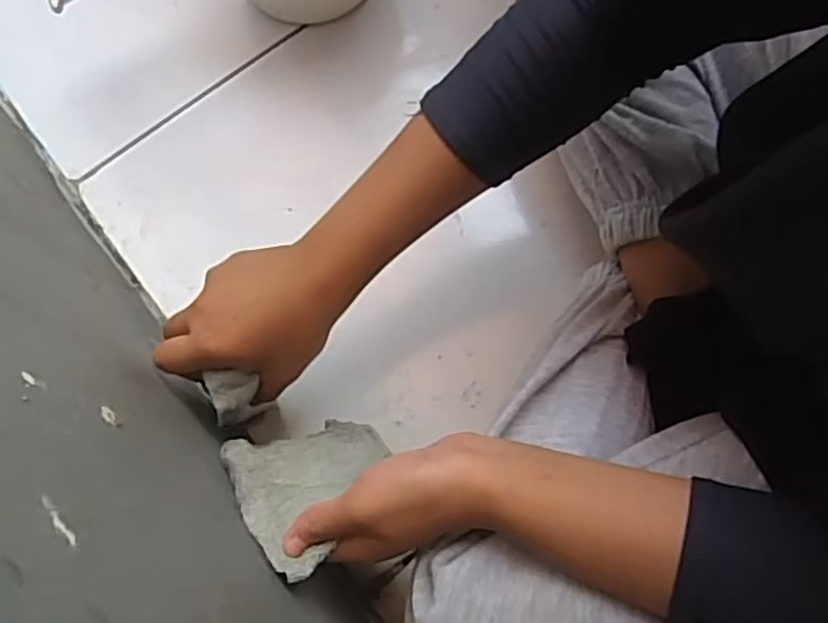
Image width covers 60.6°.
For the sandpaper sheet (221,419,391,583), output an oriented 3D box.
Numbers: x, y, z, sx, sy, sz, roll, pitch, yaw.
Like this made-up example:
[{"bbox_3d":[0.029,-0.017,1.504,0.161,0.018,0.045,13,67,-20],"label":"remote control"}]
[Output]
[{"bbox_3d":[-0.057,0.098,0.413,0.092,0.011,0.099,-20,43,-30],"label":"sandpaper sheet"}]

